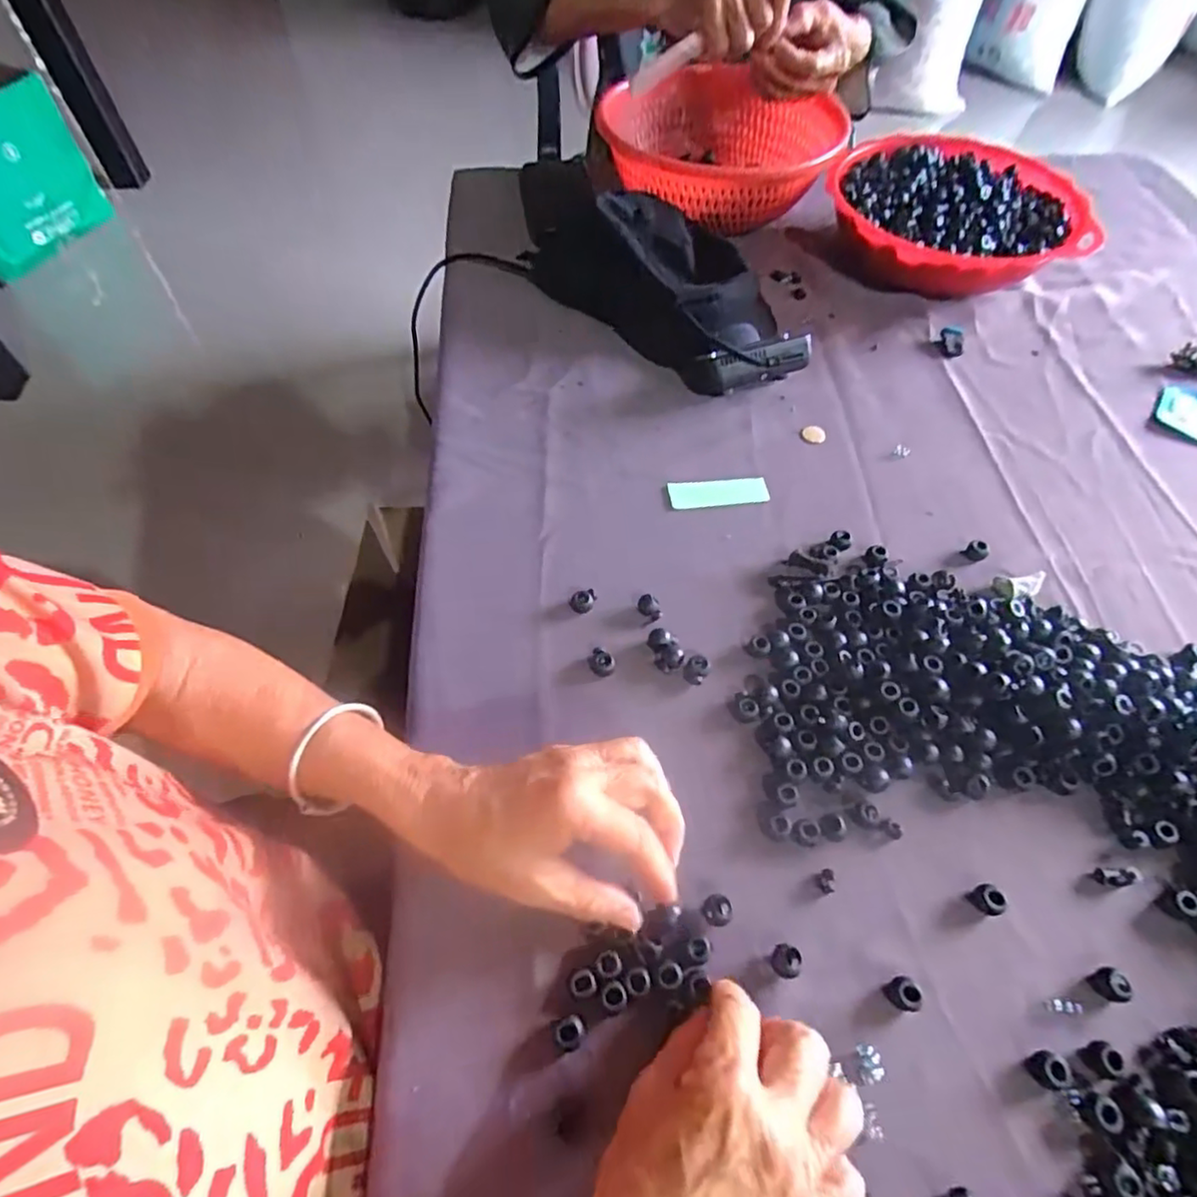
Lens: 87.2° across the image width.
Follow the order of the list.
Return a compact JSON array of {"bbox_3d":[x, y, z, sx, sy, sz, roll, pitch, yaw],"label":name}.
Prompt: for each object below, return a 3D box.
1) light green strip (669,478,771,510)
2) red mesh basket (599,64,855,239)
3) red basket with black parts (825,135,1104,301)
[{"bbox_3d":[0.097,-0.086,0.510,0.081,0.008,0.026,-7,58,-4],"label":"light green strip"},{"bbox_3d":[0.144,-0.496,0.698,0.269,0.088,0.238,-4,58,-2],"label":"red mesh basket"},{"bbox_3d":[0.354,-0.383,0.649,0.236,0.079,0.224,-4,57,-3],"label":"red basket with black parts"}]

